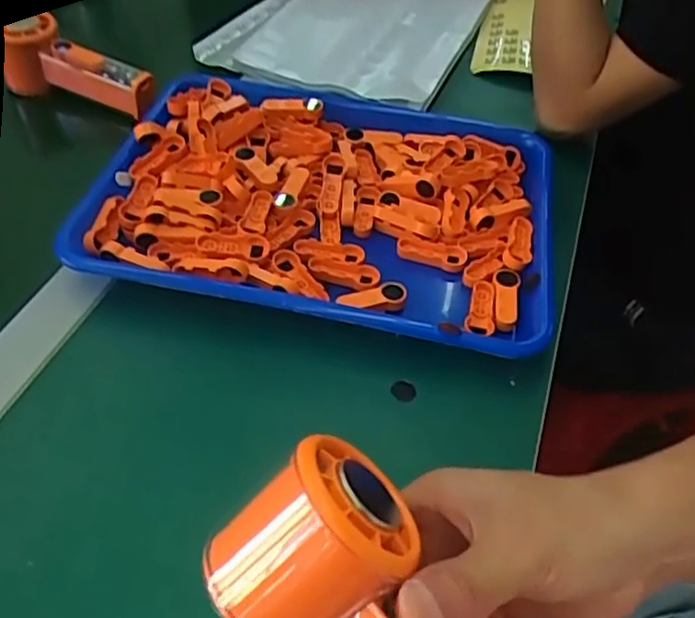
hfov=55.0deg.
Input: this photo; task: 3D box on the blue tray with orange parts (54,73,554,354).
[{"bbox_3d":[-0.012,-0.084,0.494,0.327,0.043,0.240,10,48,5],"label":"blue tray with orange parts"}]

